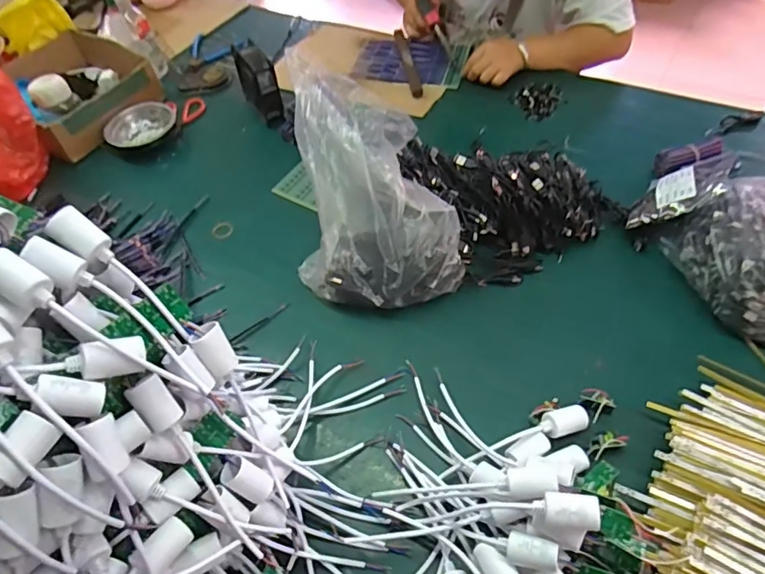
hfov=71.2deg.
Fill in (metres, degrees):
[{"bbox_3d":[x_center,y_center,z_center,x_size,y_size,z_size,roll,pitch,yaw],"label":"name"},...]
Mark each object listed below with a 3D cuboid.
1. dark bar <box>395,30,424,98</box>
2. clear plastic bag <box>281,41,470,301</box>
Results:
[{"bbox_3d":[0.050,-0.458,1.089,0.022,0.024,0.230,-10,52,-2],"label":"dark bar"},{"bbox_3d":[-0.031,-0.140,0.735,0.205,0.207,0.295,-14,52,-5],"label":"clear plastic bag"}]

